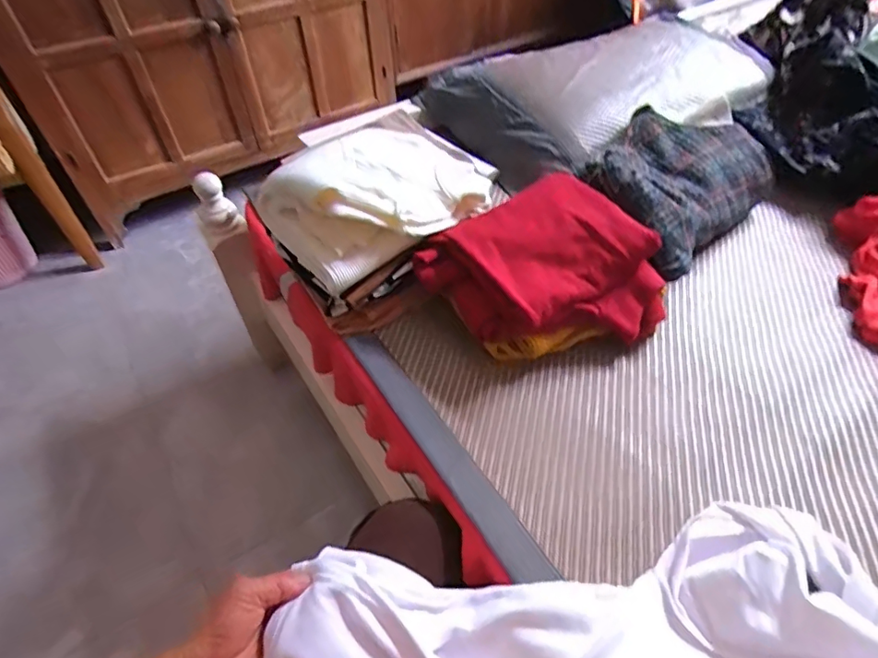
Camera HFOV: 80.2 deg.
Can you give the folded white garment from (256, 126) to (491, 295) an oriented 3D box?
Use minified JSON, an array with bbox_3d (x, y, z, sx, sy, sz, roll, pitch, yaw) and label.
[{"bbox_3d":[-0.072,-0.182,0.687,0.284,0.106,0.154,-35,55,-25],"label":"folded white garment"}]

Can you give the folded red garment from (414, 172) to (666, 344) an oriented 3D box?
[{"bbox_3d":[0.130,-0.070,0.652,0.235,0.106,0.233,-30,53,-22],"label":"folded red garment"}]

